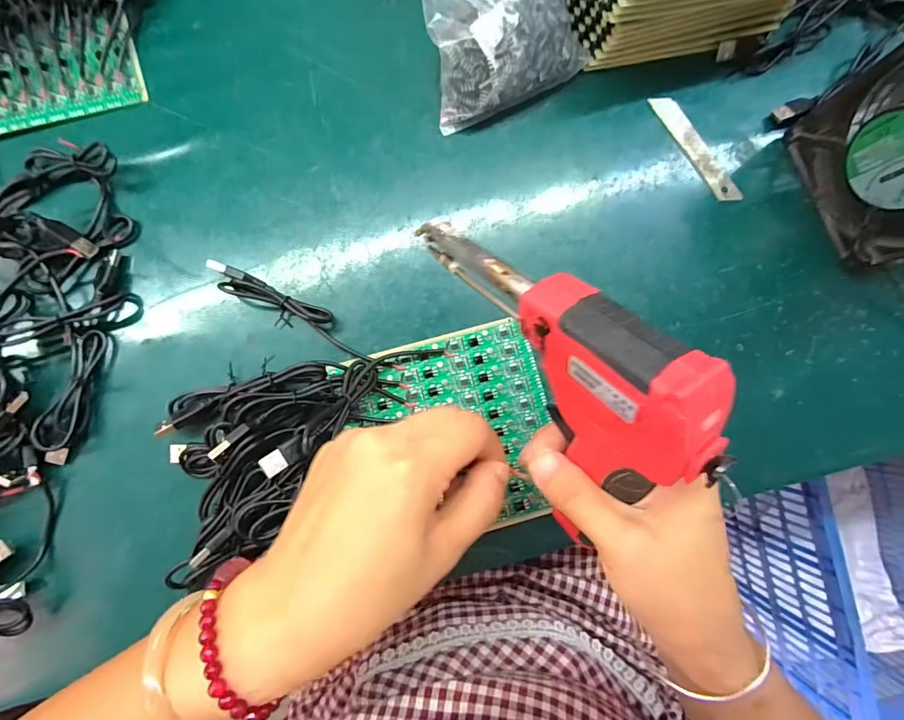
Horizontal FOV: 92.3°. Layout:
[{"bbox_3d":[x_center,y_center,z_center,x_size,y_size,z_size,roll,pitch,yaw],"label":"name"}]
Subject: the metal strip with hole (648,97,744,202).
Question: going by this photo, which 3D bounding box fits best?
[{"bbox_3d":[0.188,-0.163,0.334,0.021,0.004,0.099,-30,88,-4],"label":"metal strip with hole"}]

